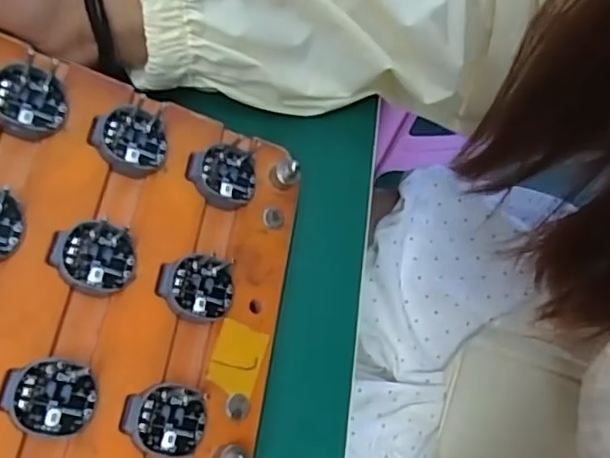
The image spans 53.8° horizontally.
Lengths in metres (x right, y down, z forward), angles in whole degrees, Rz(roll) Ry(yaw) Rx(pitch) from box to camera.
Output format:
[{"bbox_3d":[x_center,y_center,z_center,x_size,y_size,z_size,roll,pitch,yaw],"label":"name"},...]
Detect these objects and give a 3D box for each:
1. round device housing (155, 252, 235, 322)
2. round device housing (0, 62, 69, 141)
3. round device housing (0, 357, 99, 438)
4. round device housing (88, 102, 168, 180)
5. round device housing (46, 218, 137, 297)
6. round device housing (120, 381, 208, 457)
[{"bbox_3d":[-0.043,0.023,0.237,0.030,0.008,0.025,9,73,-29],"label":"round device housing"},{"bbox_3d":[-0.106,-0.047,0.228,0.029,0.012,0.028,-12,87,-27],"label":"round device housing"},{"bbox_3d":[-0.086,0.057,0.202,0.029,0.007,0.024,9,67,-27],"label":"round device housing"},{"bbox_3d":[-0.070,-0.034,0.241,0.028,0.008,0.028,-16,88,-28],"label":"round device housing"},{"bbox_3d":[-0.078,0.011,0.222,0.029,0.010,0.026,-3,75,-29],"label":"round device housing"},{"bbox_3d":[-0.050,0.069,0.217,0.030,0.007,0.025,12,63,-27],"label":"round device housing"}]

